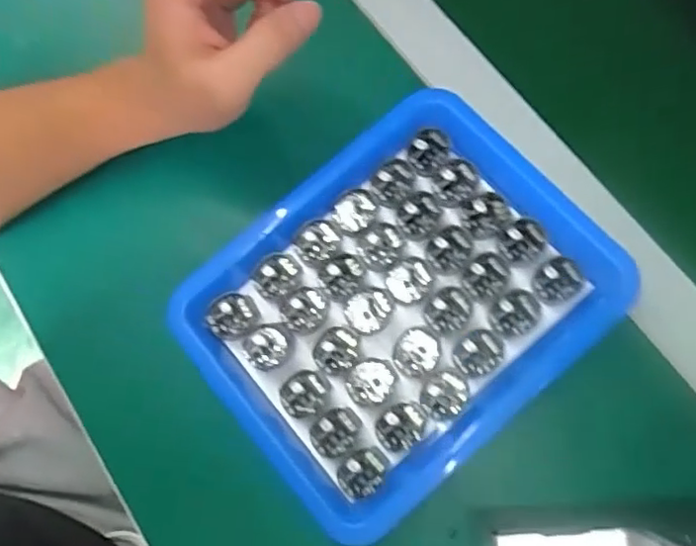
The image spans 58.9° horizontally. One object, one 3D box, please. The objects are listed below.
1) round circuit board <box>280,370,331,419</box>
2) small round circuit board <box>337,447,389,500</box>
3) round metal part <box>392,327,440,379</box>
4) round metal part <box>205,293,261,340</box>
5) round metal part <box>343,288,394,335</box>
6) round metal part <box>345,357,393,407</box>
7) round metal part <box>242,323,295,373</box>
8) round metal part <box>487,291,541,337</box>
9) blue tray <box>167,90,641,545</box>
[{"bbox_3d":[-0.024,0.067,0.343,0.027,0.004,0.024,-42,75,-8],"label":"round circuit board"},{"bbox_3d":[0.008,0.107,0.329,0.027,0.004,0.023,-42,75,-8],"label":"small round circuit board"},{"bbox_3d":[0.038,0.044,0.344,0.025,0.004,0.027,2,73,5],"label":"round metal part"},{"bbox_3d":[-0.067,0.025,0.358,0.030,0.006,0.027,7,74,6],"label":"round metal part"},{"bbox_3d":[0.012,0.021,0.351,0.028,0.004,0.025,-41,75,-8],"label":"round metal part"},{"bbox_3d":[0.012,0.060,0.343,0.024,0.004,0.027,39,80,14],"label":"round metal part"},{"bbox_3d":[-0.044,0.042,0.348,0.027,0.006,0.025,-1,73,4],"label":"round metal part"},{"bbox_3d":[0.094,0.023,0.344,0.030,0.008,0.024,-17,73,-1],"label":"round metal part"},{"bbox_3d":[0.027,0.017,0.348,0.209,0.049,0.171,-37,73,-12],"label":"blue tray"}]

